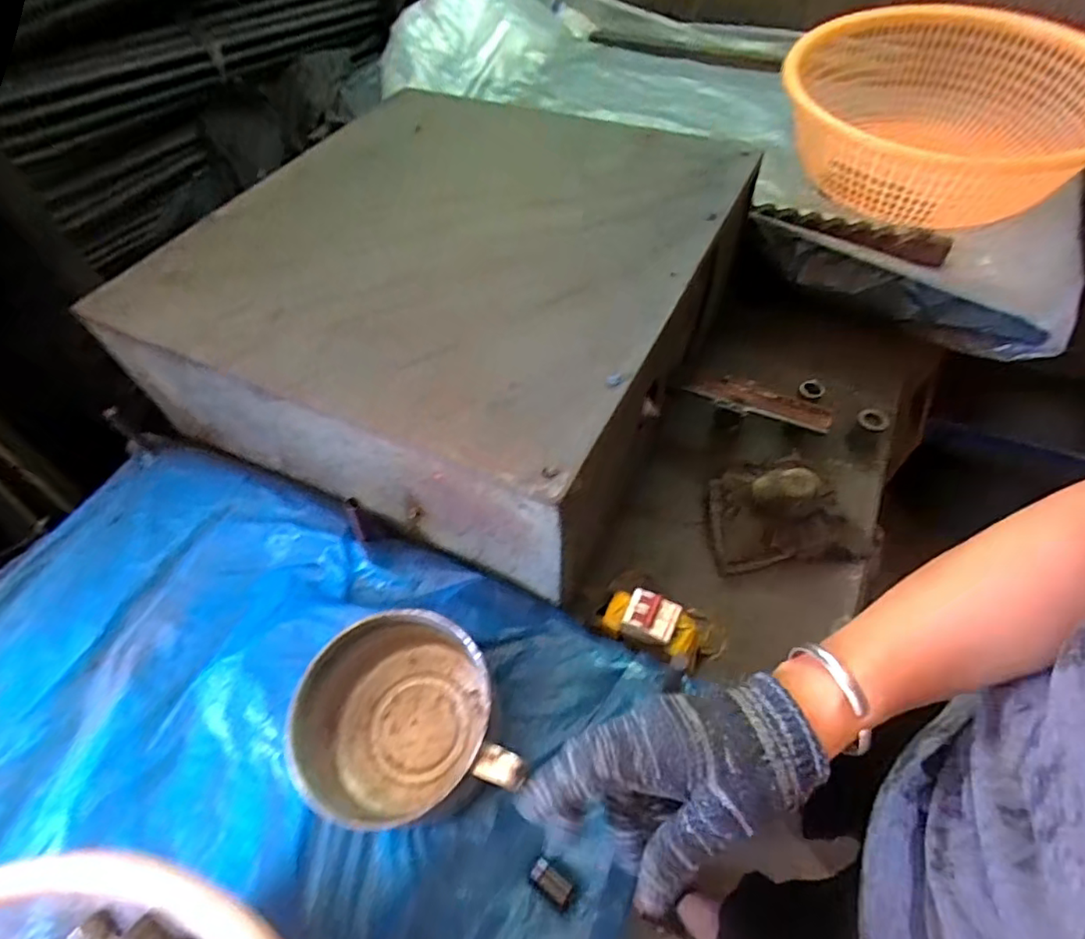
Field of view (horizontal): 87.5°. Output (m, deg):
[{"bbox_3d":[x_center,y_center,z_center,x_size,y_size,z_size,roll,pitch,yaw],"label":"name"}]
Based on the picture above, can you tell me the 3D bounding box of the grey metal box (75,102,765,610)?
[{"bbox_3d":[-0.087,-0.226,0.658,0.536,0.151,0.565,22,61,18],"label":"grey metal box"}]

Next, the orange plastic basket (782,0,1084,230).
[{"bbox_3d":[0.543,-0.476,0.775,0.391,0.138,0.390,-2,57,3],"label":"orange plastic basket"}]

